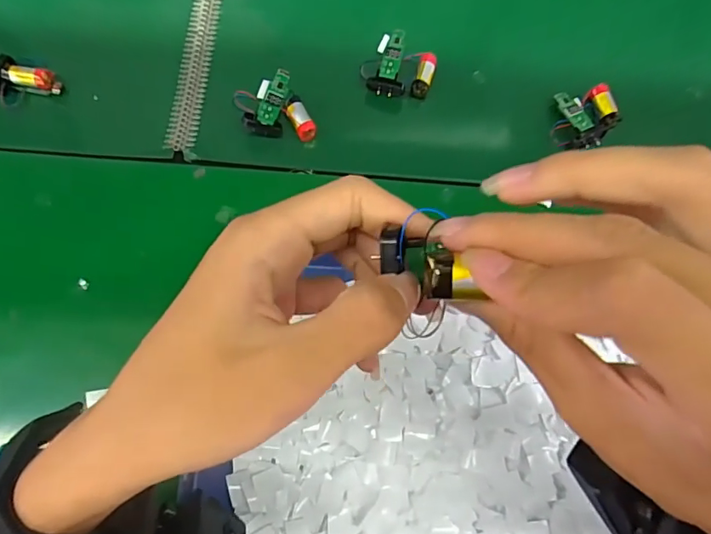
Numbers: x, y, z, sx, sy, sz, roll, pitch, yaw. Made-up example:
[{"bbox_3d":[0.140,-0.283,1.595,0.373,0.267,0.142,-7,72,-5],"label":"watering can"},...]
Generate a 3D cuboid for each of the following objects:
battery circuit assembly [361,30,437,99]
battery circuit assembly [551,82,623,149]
[{"bbox_3d":[0.037,-0.171,0.423,0.061,0.034,0.047,13,72,-2],"label":"battery circuit assembly"},{"bbox_3d":[0.197,-0.127,0.418,0.054,0.016,0.051,-8,74,-8],"label":"battery circuit assembly"}]

